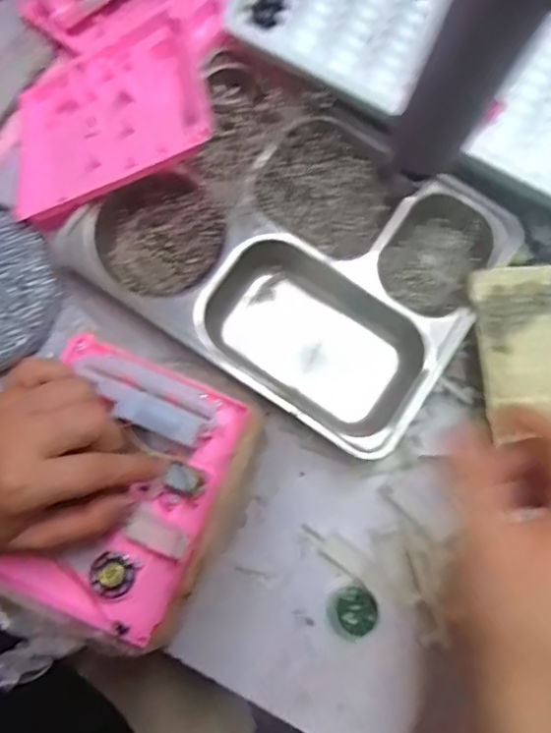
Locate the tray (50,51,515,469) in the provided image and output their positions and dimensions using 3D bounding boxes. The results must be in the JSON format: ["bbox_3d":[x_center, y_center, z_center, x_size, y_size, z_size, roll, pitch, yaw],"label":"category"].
[{"bbox_3d":[0.015,-0.092,0.421,0.280,0.045,0.221,33,78,6],"label":"tray"}]

